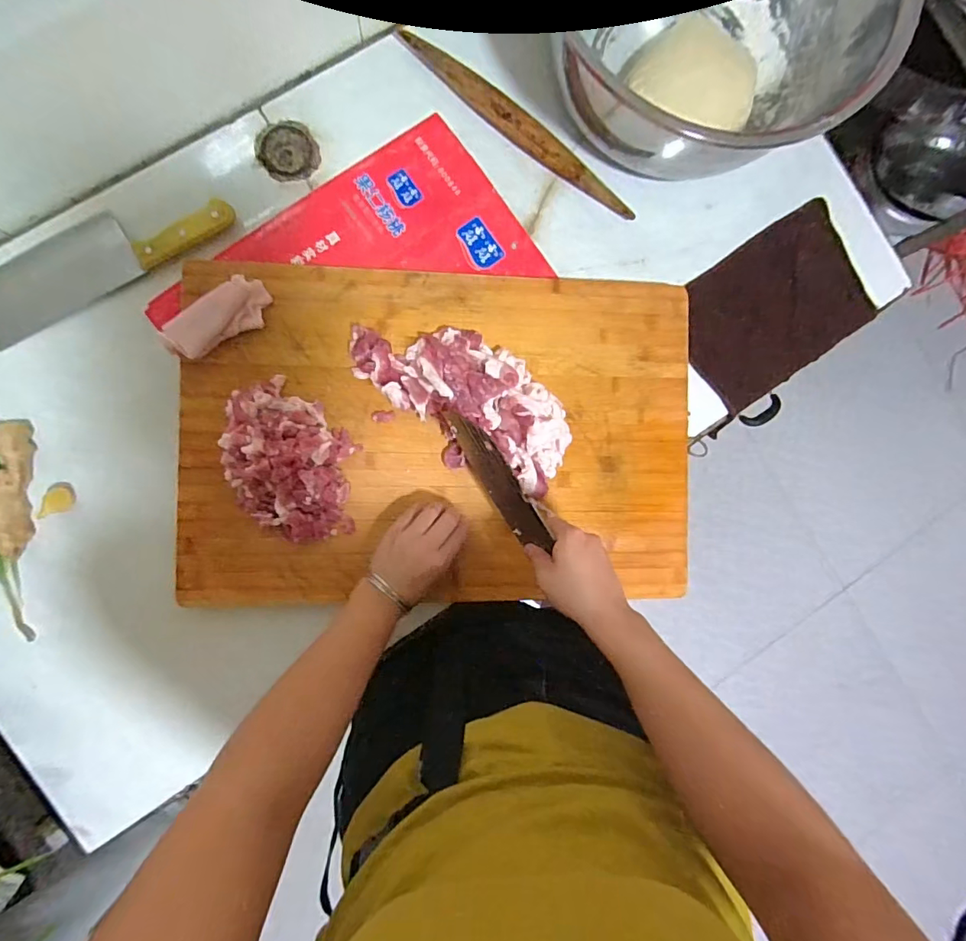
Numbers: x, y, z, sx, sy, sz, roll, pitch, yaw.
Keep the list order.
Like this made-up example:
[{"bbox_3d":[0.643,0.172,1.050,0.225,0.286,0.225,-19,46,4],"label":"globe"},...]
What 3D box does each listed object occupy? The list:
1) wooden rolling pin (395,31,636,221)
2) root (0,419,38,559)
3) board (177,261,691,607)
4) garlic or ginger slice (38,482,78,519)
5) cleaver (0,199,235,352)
[{"bbox_3d":[0.041,-0.397,0.576,0.325,0.028,0.026,36,86,-3],"label":"wooden rolling pin"},{"bbox_3d":[-0.485,0.017,0.508,0.024,0.033,0.139,-1,88,-5],"label":"root"},{"bbox_3d":[-0.039,-0.040,0.552,0.559,0.031,0.367,0,87,-5],"label":"board"},{"bbox_3d":[-0.452,0.033,0.522,0.022,0.018,0.041,31,86,-3],"label":"garlic or ginger slice"},{"bbox_3d":[-0.409,-0.231,0.526,0.277,0.023,0.076,-31,91,-5],"label":"cleaver"}]

